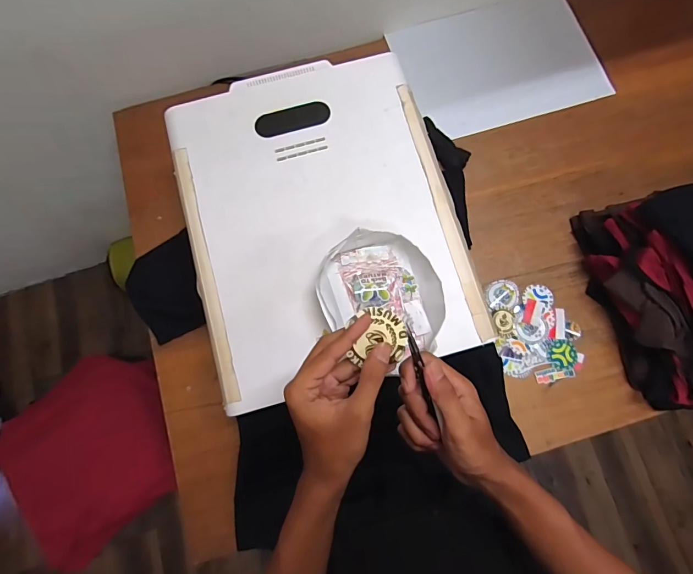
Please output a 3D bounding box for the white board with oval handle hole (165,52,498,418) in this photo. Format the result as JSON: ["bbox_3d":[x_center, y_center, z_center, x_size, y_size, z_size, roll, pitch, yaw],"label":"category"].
[{"bbox_3d":[-0.043,-0.113,0.599,0.391,0.018,0.497,-16,77,-2],"label":"white board with oval handle hole"}]

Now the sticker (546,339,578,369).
[{"bbox_3d":[0.387,0.121,0.706,0.053,0.004,0.048,11,77,4],"label":"sticker"}]

